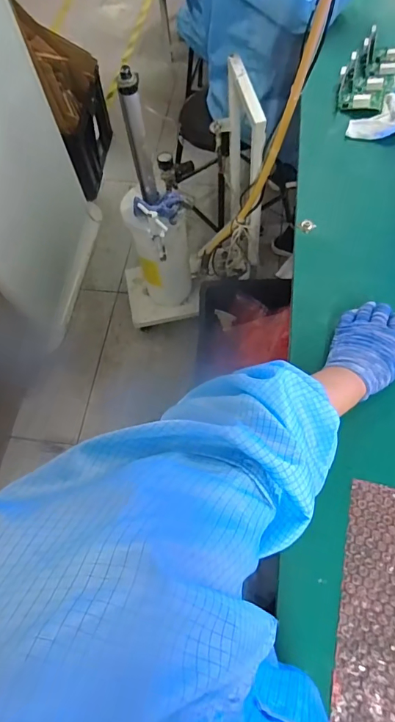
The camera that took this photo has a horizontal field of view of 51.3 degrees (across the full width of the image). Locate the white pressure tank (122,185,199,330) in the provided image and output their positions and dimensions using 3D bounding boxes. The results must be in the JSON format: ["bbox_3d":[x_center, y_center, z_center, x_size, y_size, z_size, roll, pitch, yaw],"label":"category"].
[{"bbox_3d":[-0.139,-0.314,1.303,0.235,0.487,0.219,-10,63,1],"label":"white pressure tank"}]

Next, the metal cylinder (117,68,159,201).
[{"bbox_3d":[-0.136,-0.511,0.975,0.050,0.318,0.039,-12,63,-1],"label":"metal cylinder"}]

